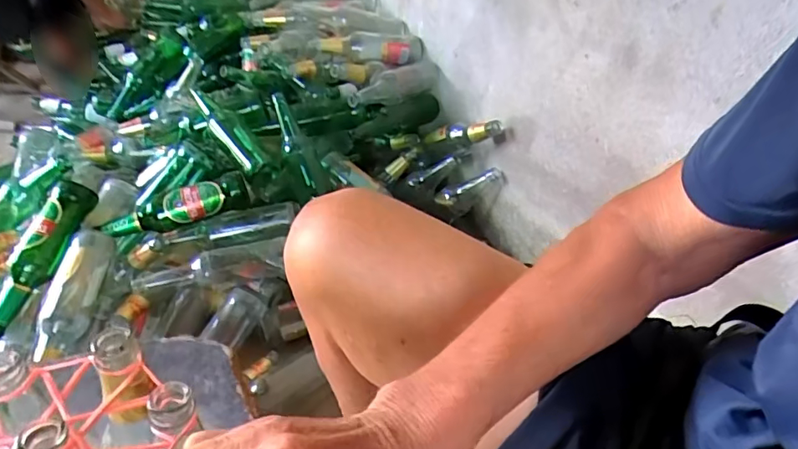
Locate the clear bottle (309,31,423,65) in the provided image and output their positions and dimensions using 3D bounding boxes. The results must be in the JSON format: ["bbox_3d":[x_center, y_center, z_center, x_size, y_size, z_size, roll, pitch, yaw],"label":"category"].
[{"bbox_3d":[-0.057,-0.397,1.150,0.277,0.062,0.079,-8,37,-29],"label":"clear bottle"}]

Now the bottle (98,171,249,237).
[{"bbox_3d":[-0.412,-0.036,0.935,0.262,0.067,0.065,-12,41,-18],"label":"bottle"}]

